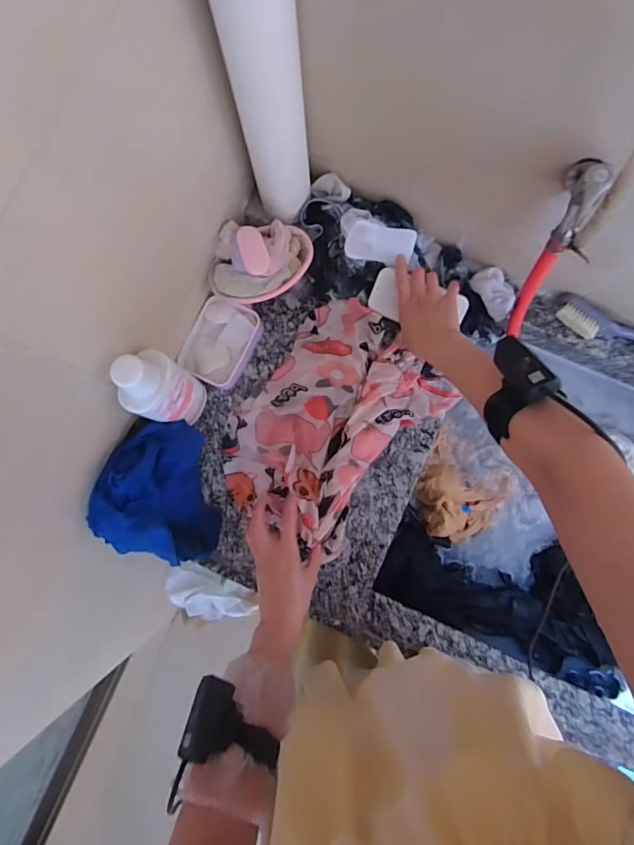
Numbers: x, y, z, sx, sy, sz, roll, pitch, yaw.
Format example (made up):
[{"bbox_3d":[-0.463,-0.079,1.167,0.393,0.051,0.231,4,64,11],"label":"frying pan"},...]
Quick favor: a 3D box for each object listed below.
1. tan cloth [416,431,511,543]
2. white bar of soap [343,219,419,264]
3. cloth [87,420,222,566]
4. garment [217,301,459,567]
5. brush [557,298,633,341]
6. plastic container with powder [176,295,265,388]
[{"bbox_3d":[0.245,0.126,0.762,0.150,0.060,0.152,30,85,6],"label":"tan cloth"},{"bbox_3d":[0.095,-0.271,0.676,0.100,0.020,0.052,8,118,1],"label":"white bar of soap"},{"bbox_3d":[-0.227,0.104,0.618,0.139,0.117,0.189,-11,83,1],"label":"cloth"},{"bbox_3d":[0.020,-0.004,0.666,0.240,0.045,0.328,39,86,6],"label":"garment"},{"bbox_3d":[0.470,-0.125,0.674,0.220,0.051,0.044,22,84,5],"label":"brush"},{"bbox_3d":[-0.147,-0.123,0.684,0.089,0.037,0.128,24,85,5],"label":"plastic container with powder"}]

